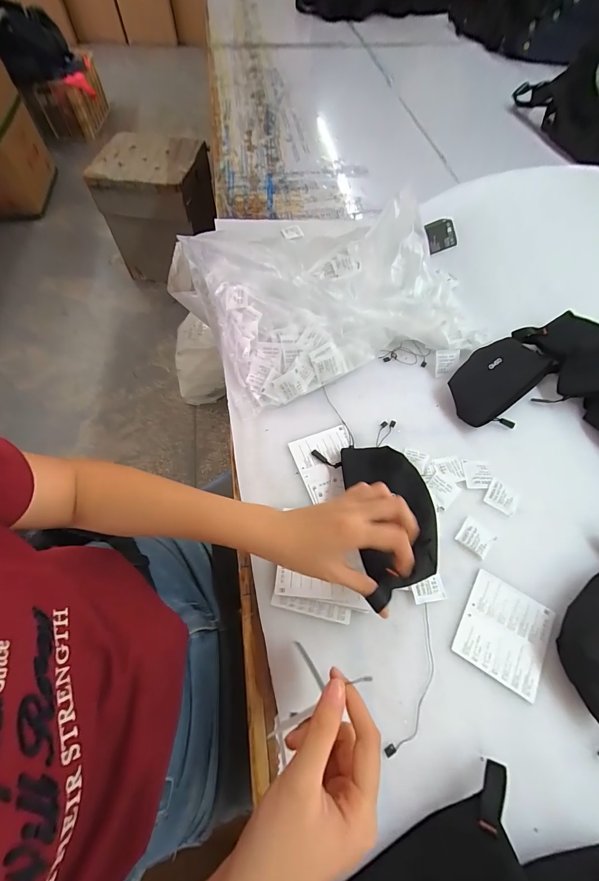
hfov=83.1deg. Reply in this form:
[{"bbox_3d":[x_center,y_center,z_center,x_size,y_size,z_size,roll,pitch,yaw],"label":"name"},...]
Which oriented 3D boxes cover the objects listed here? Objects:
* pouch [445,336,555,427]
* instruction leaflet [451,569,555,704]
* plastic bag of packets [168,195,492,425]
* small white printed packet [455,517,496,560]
[{"bbox_3d":[0.313,-0.097,0.532,0.105,0.033,0.188,38,67,18],"label":"pouch"},{"bbox_3d":[0.232,0.215,0.380,0.091,0.004,0.099,30,64,14],"label":"instruction leaflet"},{"bbox_3d":[0.057,-0.268,0.577,0.436,0.108,0.353,-17,63,-11],"label":"plastic bag of packets"},{"bbox_3d":[0.223,0.123,0.429,0.040,0.004,0.036,37,66,17],"label":"small white printed packet"}]

